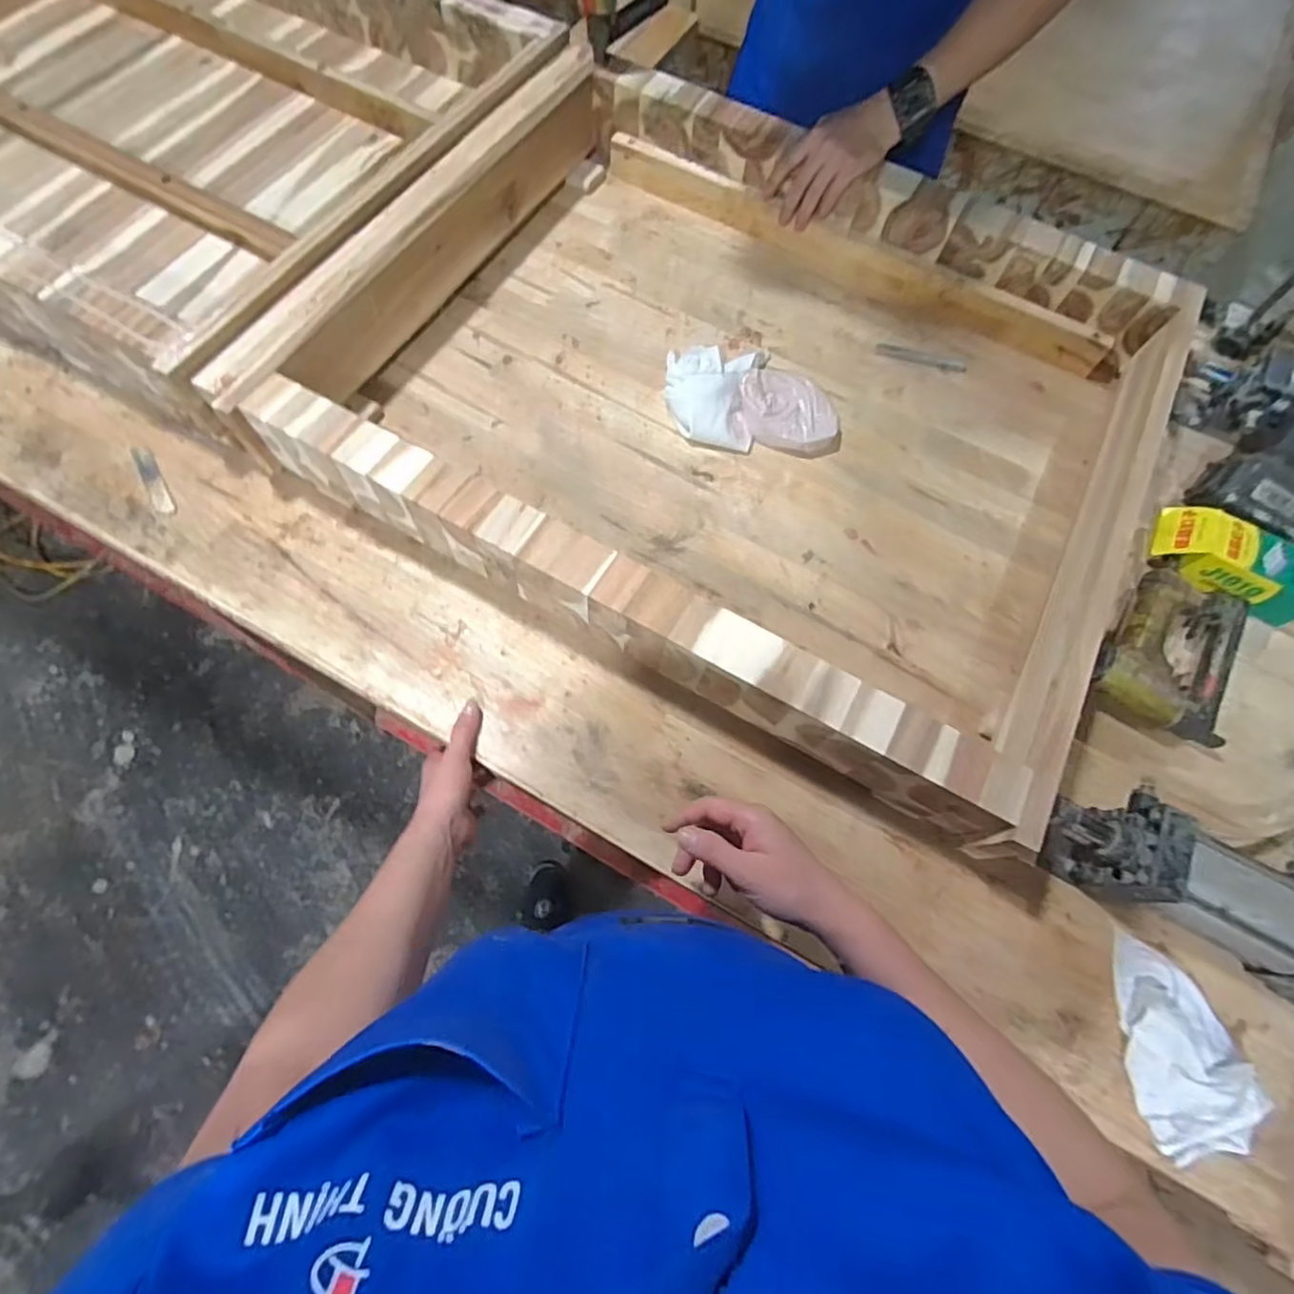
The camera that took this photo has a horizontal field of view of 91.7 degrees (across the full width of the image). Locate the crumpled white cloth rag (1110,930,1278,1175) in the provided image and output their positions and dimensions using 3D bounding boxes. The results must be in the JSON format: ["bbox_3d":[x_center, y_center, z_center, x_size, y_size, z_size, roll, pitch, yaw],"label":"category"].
[{"bbox_3d":[0.442,0.326,0.520,0.088,0.032,0.153,-2,68,-4],"label":"crumpled white cloth rag"}]

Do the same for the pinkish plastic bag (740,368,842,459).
[{"bbox_3d":[0.168,-0.277,0.731,0.123,0.046,0.097,11,68,2],"label":"pinkish plastic bag"}]

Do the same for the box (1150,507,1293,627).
[{"bbox_3d":[0.633,-0.089,0.676,0.154,0.054,0.082,26,69,8],"label":"box"}]

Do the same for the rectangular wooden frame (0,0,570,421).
[{"bbox_3d":[-0.688,-0.733,0.831,0.930,0.123,0.689,29,70,9],"label":"rectangular wooden frame"}]

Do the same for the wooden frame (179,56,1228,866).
[{"bbox_3d":[0.092,-0.301,0.704,0.851,0.111,0.673,28,70,8],"label":"wooden frame"}]

